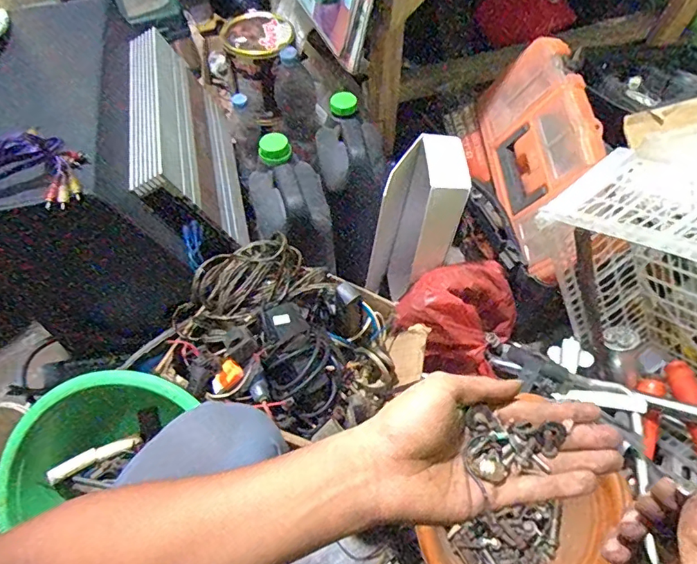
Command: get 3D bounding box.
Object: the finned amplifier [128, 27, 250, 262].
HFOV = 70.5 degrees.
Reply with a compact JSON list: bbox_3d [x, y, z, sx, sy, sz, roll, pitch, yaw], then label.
[{"bbox_3d":[-0.286,-0.253,0.895,0.061,0.251,0.410,-26,53,16],"label":"finned amplifier"}]

